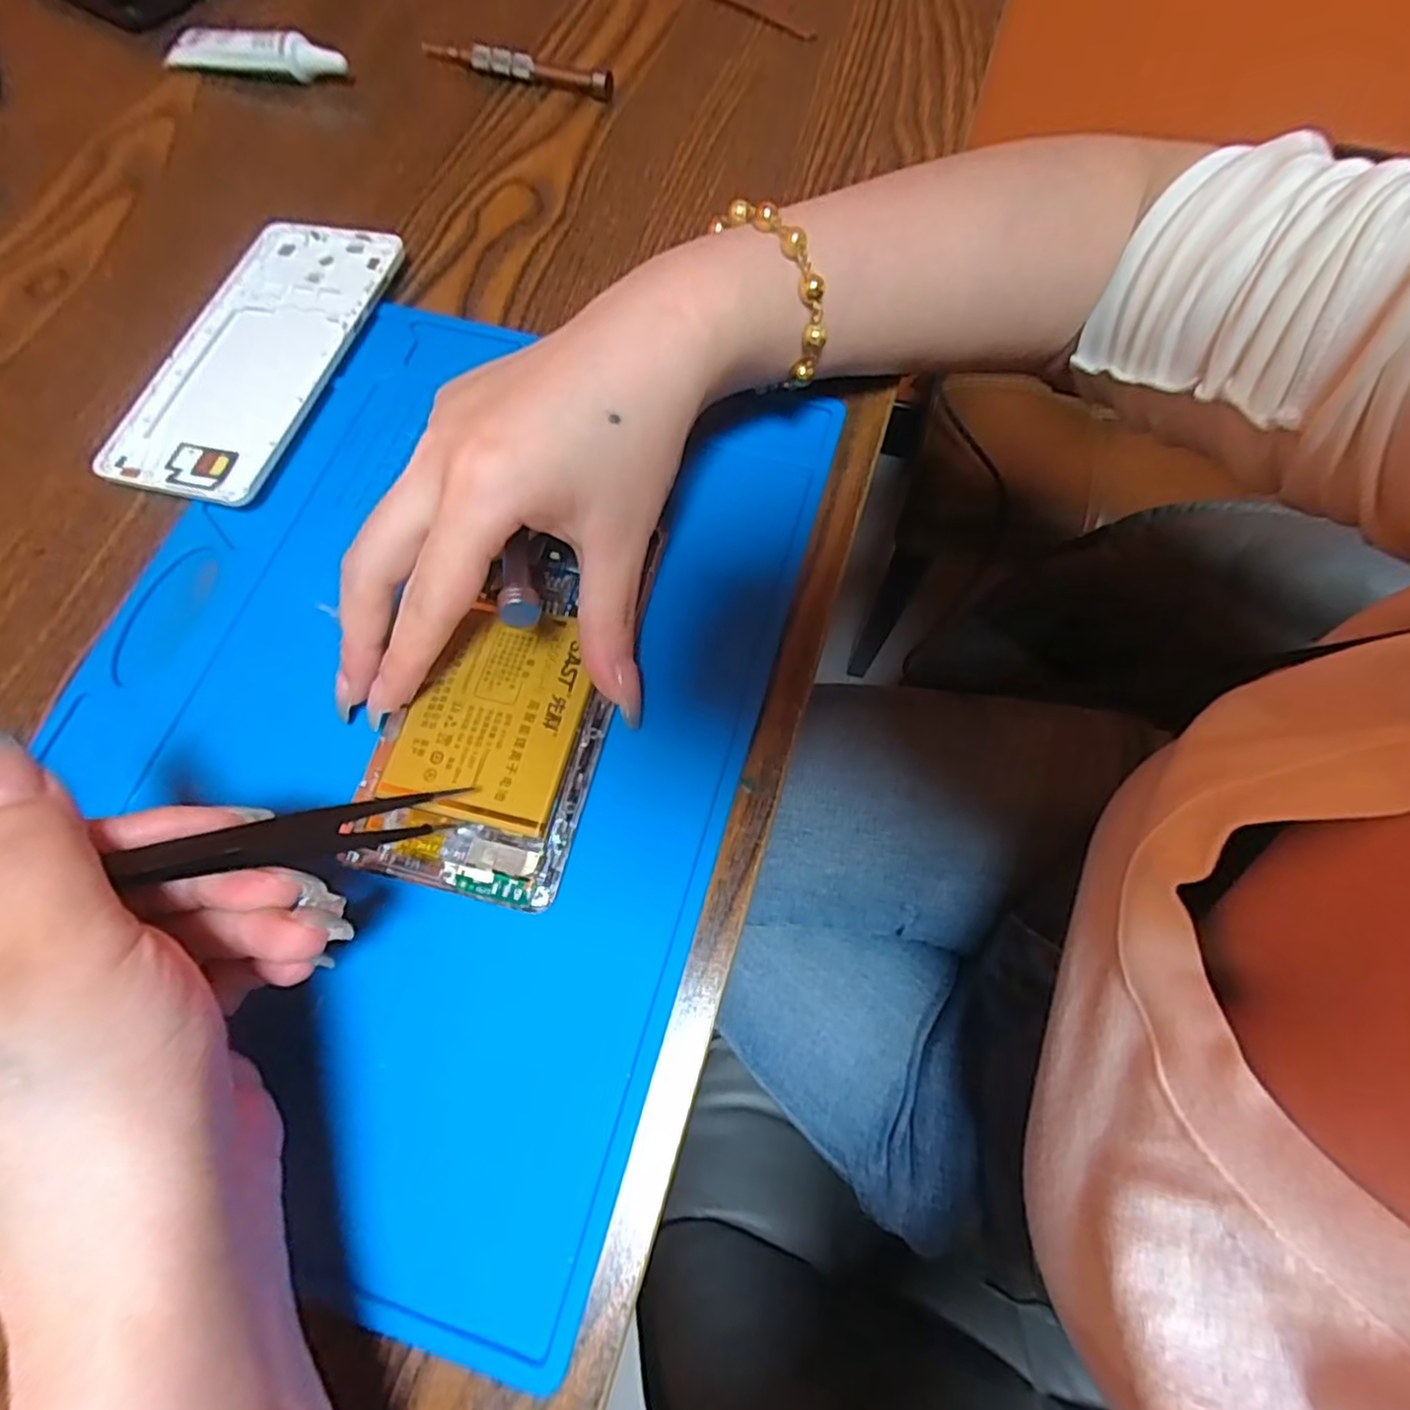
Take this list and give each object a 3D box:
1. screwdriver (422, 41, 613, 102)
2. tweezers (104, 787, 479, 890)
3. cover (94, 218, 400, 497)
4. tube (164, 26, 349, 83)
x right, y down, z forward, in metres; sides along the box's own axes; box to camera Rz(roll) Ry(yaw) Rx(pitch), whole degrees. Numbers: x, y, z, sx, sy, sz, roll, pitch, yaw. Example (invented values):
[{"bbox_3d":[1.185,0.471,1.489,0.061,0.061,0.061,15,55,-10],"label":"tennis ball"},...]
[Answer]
[{"bbox_3d":[-0.097,-0.326,0.358,0.109,0.013,0.009,23,72,9],"label":"screwdriver"},{"bbox_3d":[-0.120,0.037,0.184,0.114,0.006,0.012,-8,66,-35],"label":"tweezers"},{"bbox_3d":[-0.190,-0.148,0.293,0.085,0.012,0.147,13,70,6],"label":"cover"},{"bbox_3d":[-0.232,-0.335,0.360,0.103,0.019,0.023,16,71,7],"label":"tube"}]

